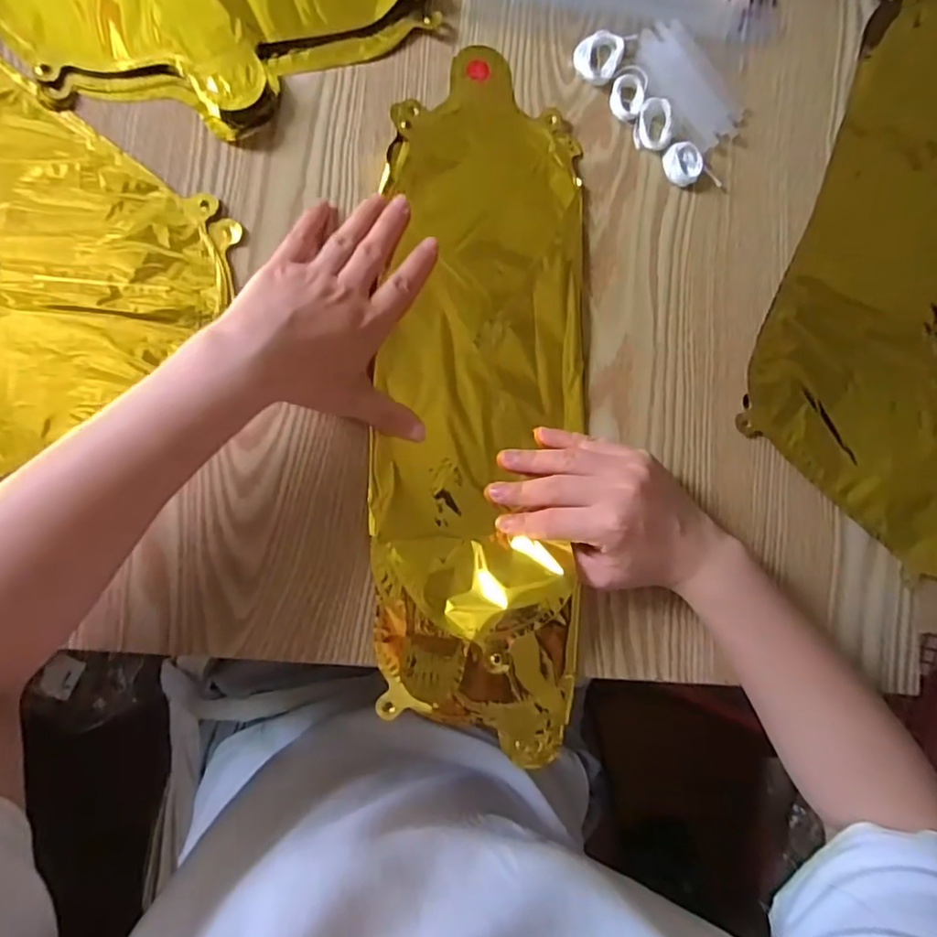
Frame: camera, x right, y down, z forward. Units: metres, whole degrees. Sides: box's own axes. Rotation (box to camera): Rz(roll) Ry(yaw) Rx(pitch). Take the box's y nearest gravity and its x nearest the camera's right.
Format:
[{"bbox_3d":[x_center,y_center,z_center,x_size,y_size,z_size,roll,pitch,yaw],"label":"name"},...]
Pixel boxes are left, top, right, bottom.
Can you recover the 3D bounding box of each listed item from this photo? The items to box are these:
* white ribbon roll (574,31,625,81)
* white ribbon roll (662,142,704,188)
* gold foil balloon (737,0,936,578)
[{"bbox_3d":[0.088,-0.278,0.403,0.030,0.006,0.036,31,83,-6],"label":"white ribbon roll"},{"bbox_3d":[0.146,-0.208,0.408,0.025,0.007,0.030,15,85,-8],"label":"white ribbon roll"},{"bbox_3d":[0.332,-0.152,0.431,0.200,0.012,0.414,20,84,-7],"label":"gold foil balloon"}]

